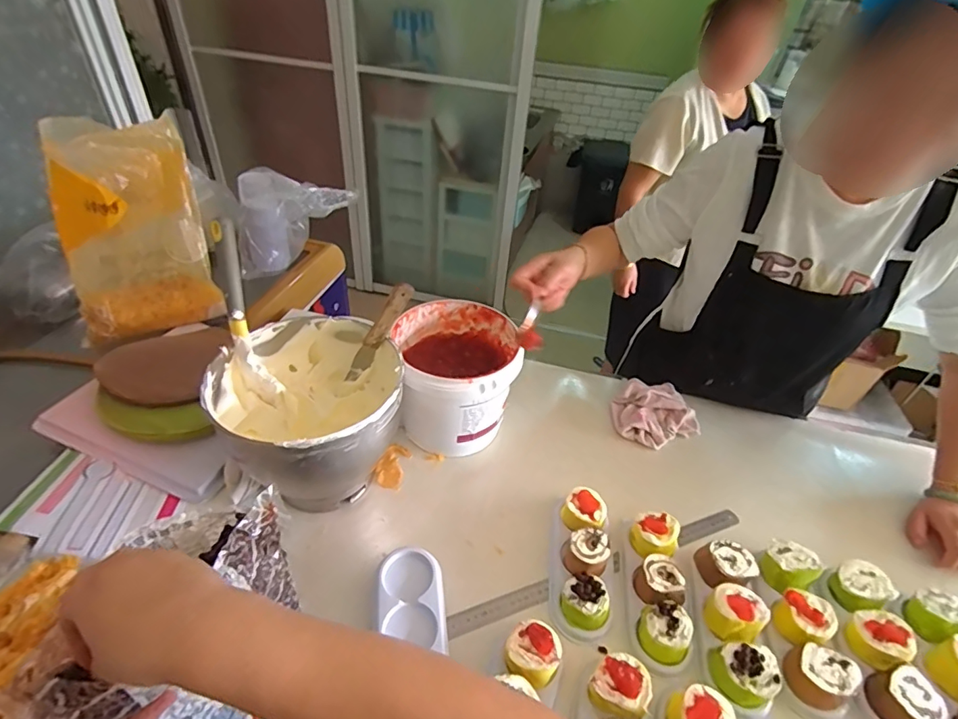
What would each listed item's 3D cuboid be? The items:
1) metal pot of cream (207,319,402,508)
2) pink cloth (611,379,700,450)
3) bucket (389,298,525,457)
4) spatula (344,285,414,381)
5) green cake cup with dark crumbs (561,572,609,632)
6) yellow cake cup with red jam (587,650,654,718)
[{"bbox_3d":[-0.227,0.084,0.700,0.237,0.195,0.247,3,41,-3],"label":"metal pot of cream"},{"bbox_3d":[0.328,0.100,0.894,0.156,0.050,0.131,7,41,2],"label":"pink cloth"},{"bbox_3d":[-0.039,0.036,0.819,0.198,0.187,0.210,3,41,-3],"label":"bucket"},{"bbox_3d":[-0.142,-0.036,0.690,0.026,0.179,0.016,21,34,-26],"label":"spatula"},{"bbox_3d":[0.132,0.308,0.617,0.054,0.049,0.059,3,41,-3],"label":"green cake cup with dark crumbs"},{"bbox_3d":[0.161,0.366,0.544,0.060,0.061,0.053,33,48,28],"label":"yellow cake cup with red jam"}]

